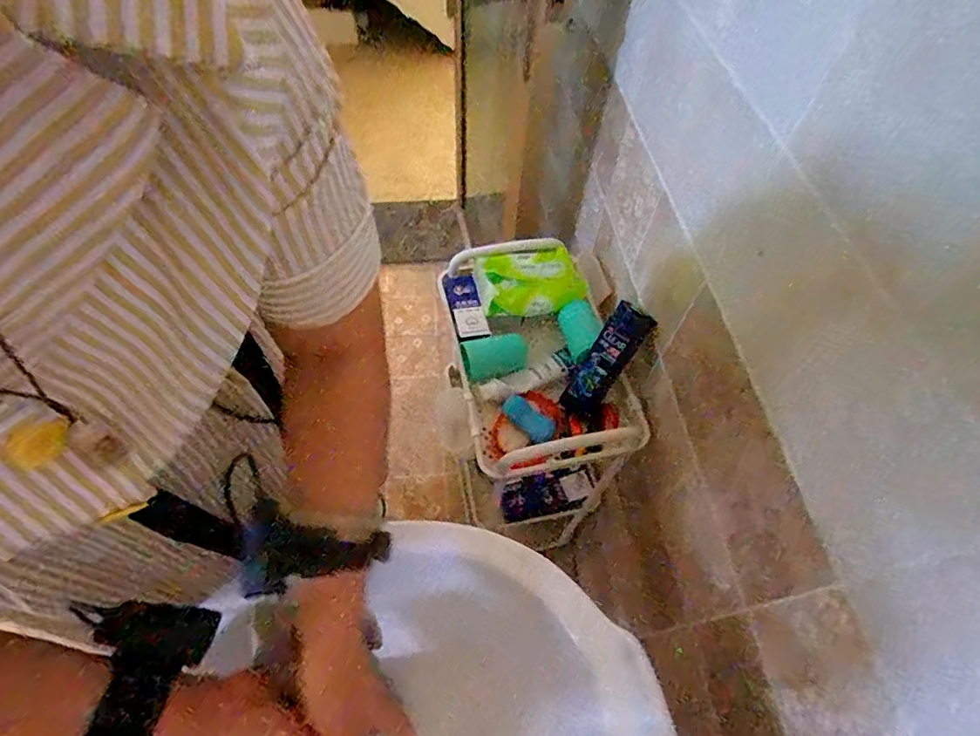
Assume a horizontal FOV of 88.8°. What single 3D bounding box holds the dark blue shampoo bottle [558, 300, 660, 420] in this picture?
[{"bbox_3d":[0.159,-0.010,0.697,0.057,0.169,0.031,40,31,19],"label":"dark blue shampoo bottle"}]

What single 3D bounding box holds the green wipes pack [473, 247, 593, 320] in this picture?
[{"bbox_3d":[0.058,-0.137,0.773,0.148,0.058,0.119,-14,60,-12],"label":"green wipes pack"}]

